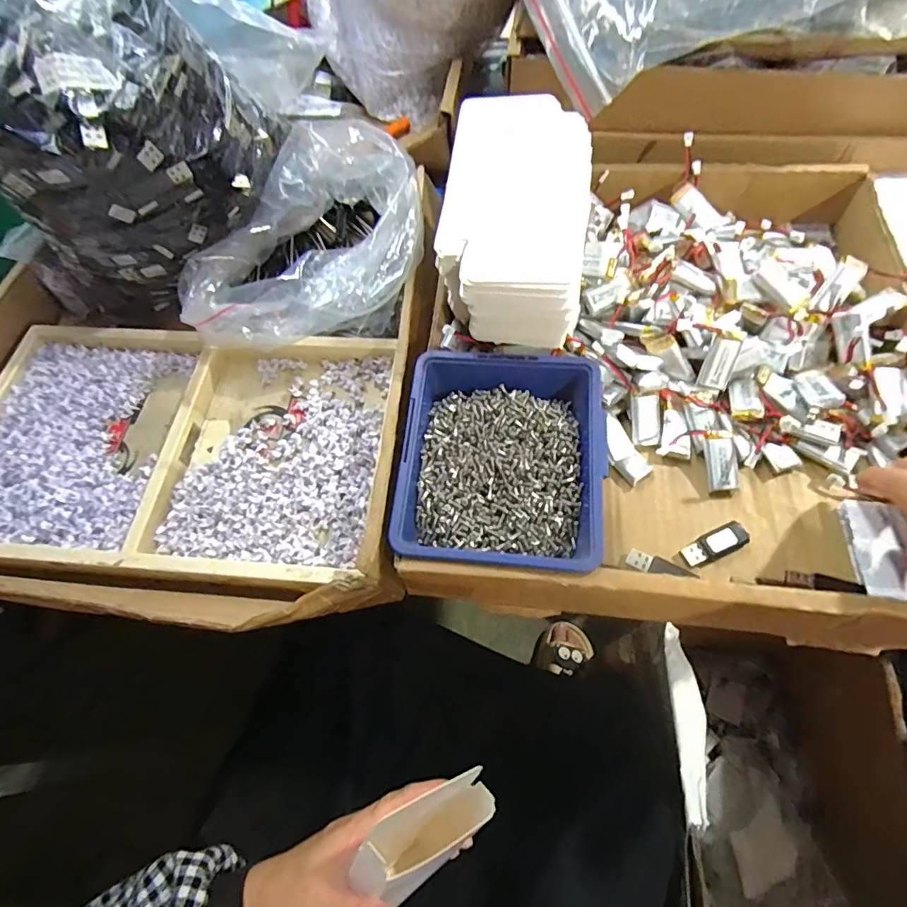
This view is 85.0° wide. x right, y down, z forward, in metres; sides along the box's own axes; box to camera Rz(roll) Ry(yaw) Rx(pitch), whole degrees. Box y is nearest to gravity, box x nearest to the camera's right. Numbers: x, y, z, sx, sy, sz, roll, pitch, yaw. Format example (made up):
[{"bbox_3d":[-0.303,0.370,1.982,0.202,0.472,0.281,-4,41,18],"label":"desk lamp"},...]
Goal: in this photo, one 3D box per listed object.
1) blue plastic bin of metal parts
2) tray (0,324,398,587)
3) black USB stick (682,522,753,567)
[{"bbox_3d":[0.031,0.006,0.323,0.122,0.048,0.138,4,63,6],"label":"blue plastic bin of metal parts"},{"bbox_3d":[-0.204,-0.008,0.365,0.325,0.033,0.203,2,63,5],"label":"tray"},{"bbox_3d":[0.172,0.059,0.324,0.046,0.010,0.017,-24,64,-8],"label":"black USB stick"}]

